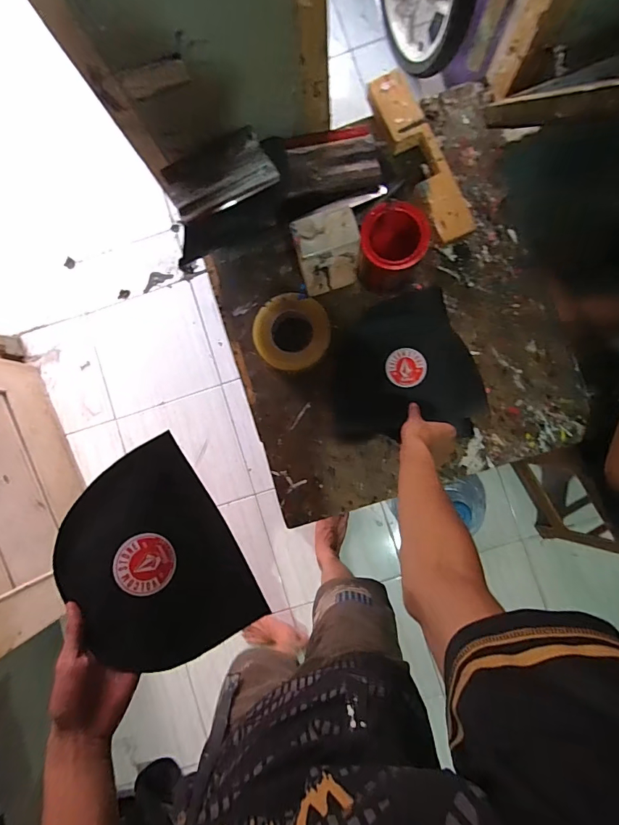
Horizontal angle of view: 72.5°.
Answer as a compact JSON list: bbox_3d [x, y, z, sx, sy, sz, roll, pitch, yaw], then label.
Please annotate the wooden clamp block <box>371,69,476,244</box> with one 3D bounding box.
[{"bbox_3d":[0.210,-0.476,0.783,0.074,0.022,0.334,-24,84,2],"label":"wooden clamp block"}]

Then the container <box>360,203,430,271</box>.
[{"bbox_3d":[0.144,-0.283,0.748,0.106,0.147,0.105,11,87,5],"label":"container"}]

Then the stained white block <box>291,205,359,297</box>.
[{"bbox_3d":[0.029,-0.260,0.713,0.099,0.207,0.057,-23,84,2],"label":"stained white block"}]

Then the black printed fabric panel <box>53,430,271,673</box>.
[{"bbox_3d":[-0.197,0.184,0.536,0.195,0.013,0.266,-27,85,-28],"label":"black printed fabric panel"}]

